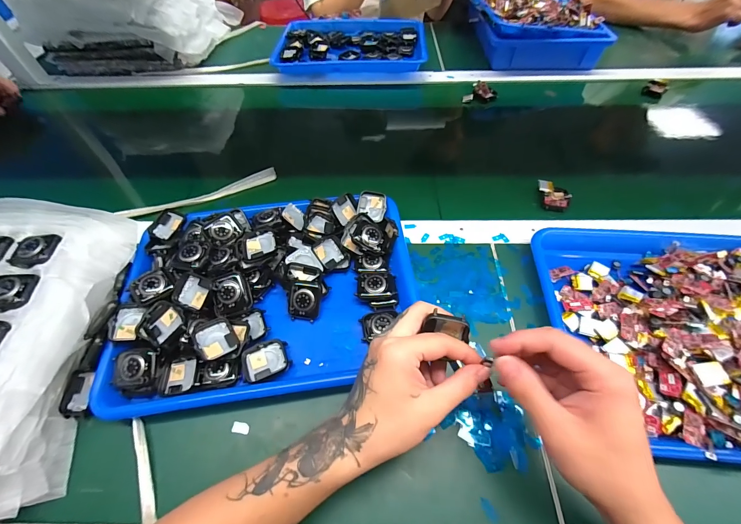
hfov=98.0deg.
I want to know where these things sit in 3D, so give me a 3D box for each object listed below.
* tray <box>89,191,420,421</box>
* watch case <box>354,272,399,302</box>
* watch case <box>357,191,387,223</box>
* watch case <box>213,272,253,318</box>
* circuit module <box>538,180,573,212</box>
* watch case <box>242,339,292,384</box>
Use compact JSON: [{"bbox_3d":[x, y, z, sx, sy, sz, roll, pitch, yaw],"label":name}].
[{"bbox_3d":[-0.115,0.029,0.376,0.330,0.046,0.238,-9,56,-5],"label":"tray"},{"bbox_3d":[0.008,0.029,0.378,0.049,0.010,0.034,3,56,3],"label":"watch case"},{"bbox_3d":[0.002,-0.077,0.442,0.038,0.011,0.040,12,84,-1],"label":"watch case"},{"bbox_3d":[-0.154,0.036,0.354,0.039,0.009,0.044,-20,90,-11],"label":"watch case"},{"bbox_3d":[0.273,-0.098,0.479,0.044,0.018,0.049,9,56,8],"label":"circuit module"},{"bbox_3d":[-0.108,0.101,0.332,0.046,0.010,0.037,-19,57,-11],"label":"watch case"}]

